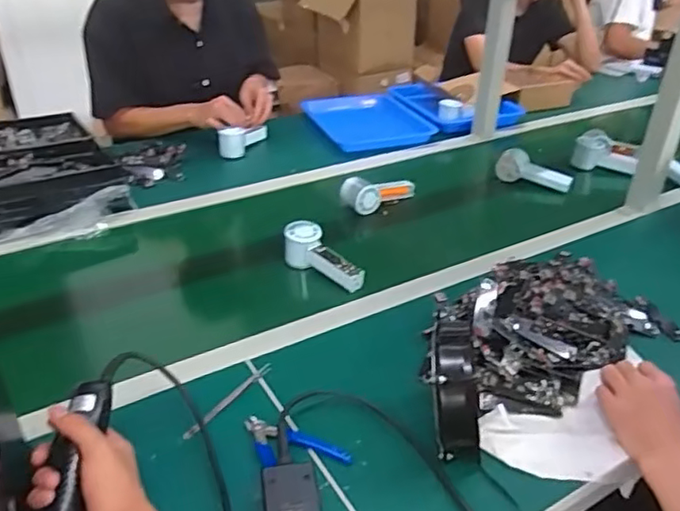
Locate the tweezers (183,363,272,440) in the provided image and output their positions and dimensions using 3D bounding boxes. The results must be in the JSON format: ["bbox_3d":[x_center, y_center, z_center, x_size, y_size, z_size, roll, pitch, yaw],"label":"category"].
[{"bbox_3d":[-0.126,0.167,0.689,0.011,0.008,0.139,21,35,30],"label":"tweezers"}]

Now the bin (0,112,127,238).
[{"bbox_3d":[-0.612,-0.162,1.156,0.286,0.100,0.392,-18,36,-30],"label":"bin"}]

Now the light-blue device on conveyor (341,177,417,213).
[{"bbox_3d":[0.081,-0.127,1.143,0.155,0.047,0.063,-15,34,-26],"label":"light-blue device on conveyor"}]

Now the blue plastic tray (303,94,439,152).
[{"bbox_3d":[0.057,-0.355,1.540,0.268,0.038,0.389,-10,32,-20],"label":"blue plastic tray"}]

